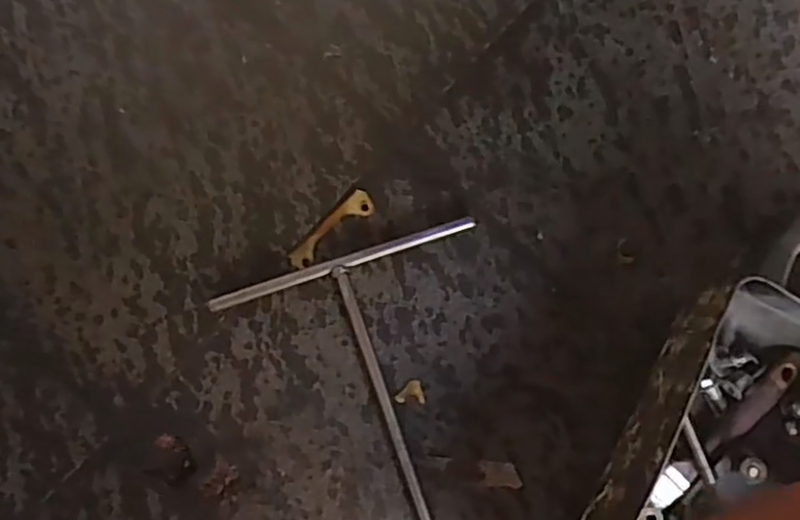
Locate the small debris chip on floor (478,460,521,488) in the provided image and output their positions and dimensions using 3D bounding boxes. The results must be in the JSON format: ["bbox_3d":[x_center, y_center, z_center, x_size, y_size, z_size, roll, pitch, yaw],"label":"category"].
[{"bbox_3d":[0.070,0.148,0.468,0.029,0.004,0.017,5,85,5],"label":"small debris chip on floor"}]

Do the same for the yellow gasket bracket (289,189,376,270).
[{"bbox_3d":[-0.049,-0.021,0.490,0.073,0.004,0.020,-43,84,0],"label":"yellow gasket bracket"}]

